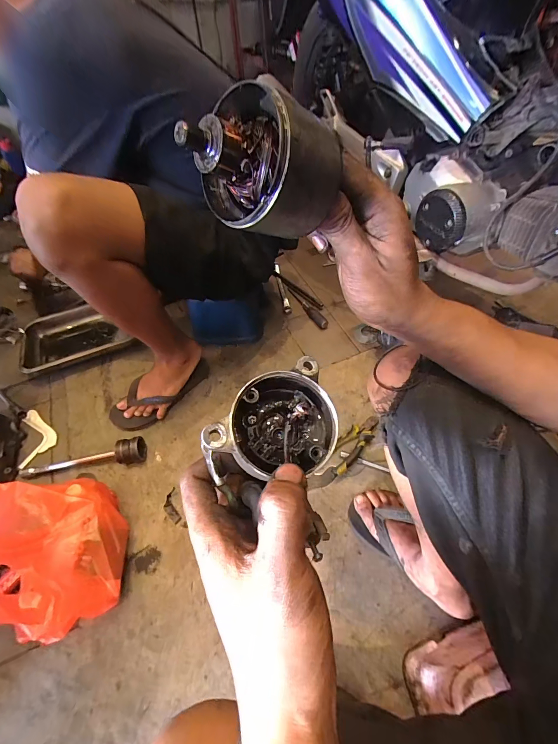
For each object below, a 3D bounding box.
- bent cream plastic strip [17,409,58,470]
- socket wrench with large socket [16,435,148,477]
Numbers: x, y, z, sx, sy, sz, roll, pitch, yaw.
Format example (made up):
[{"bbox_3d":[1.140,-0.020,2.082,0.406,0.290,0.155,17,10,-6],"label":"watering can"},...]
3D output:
[{"bbox_3d":[-0.583,0.153,0.799,0.071,0.021,0.155,-22,56,-13],"label":"bent cream plastic strip"},{"bbox_3d":[-0.438,0.190,0.727,0.276,0.046,0.052,-8,54,-3],"label":"socket wrench with large socket"}]

